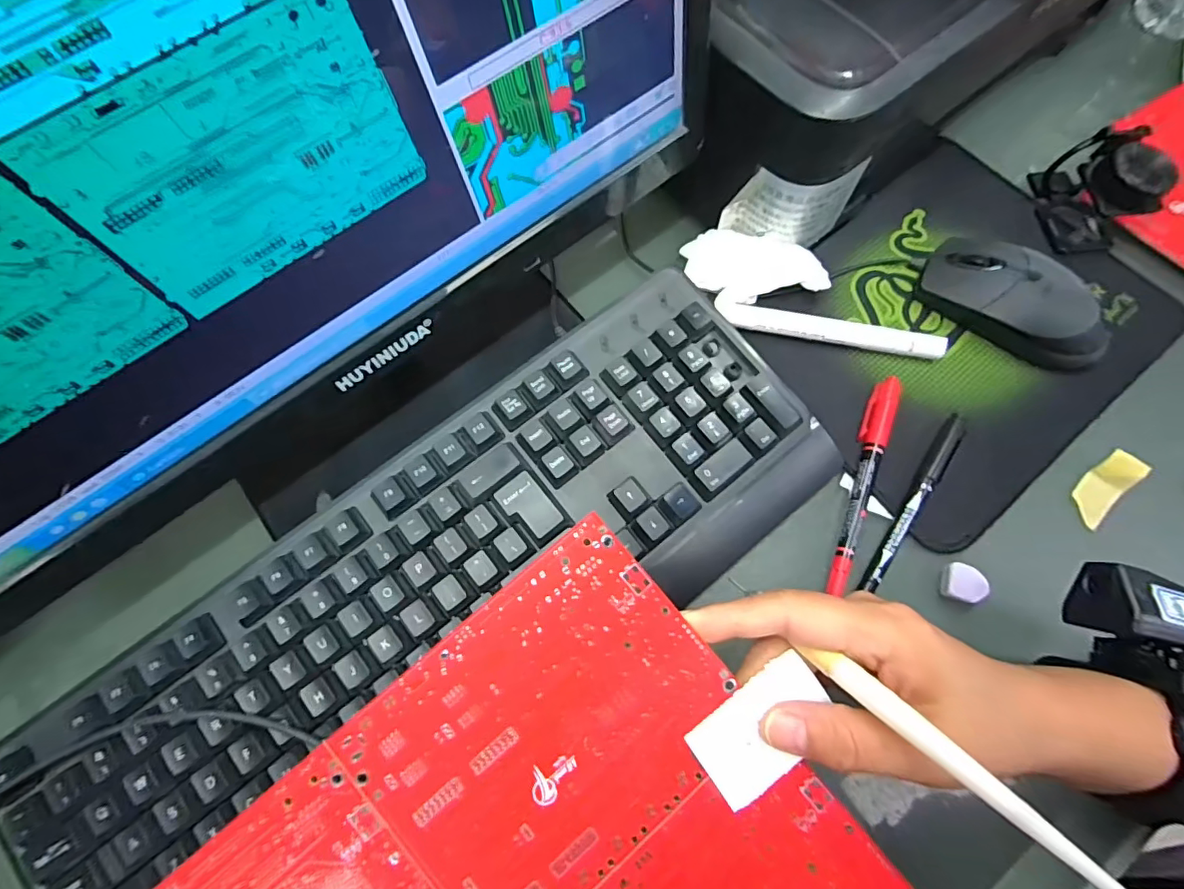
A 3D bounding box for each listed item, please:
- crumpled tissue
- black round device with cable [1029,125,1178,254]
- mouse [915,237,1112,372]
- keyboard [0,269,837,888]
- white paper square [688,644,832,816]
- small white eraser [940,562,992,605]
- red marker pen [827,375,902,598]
[{"bbox_3d":[0.104,-0.115,0.347,0.090,0.025,0.037,17,72,7],"label":"crumpled tissue"},{"bbox_3d":[0.330,-0.168,0.347,0.044,0.051,0.064,-6,71,0],"label":"black round device with cable"},{"bbox_3d":[0.261,-0.087,0.333,0.053,0.035,0.109,-36,74,-10],"label":"mouse"},{"bbox_3d":[-0.070,0.076,0.281,0.428,0.035,0.154,-36,74,-10],"label":"keyboard"},{"bbox_3d":[0.067,0.110,0.209,0.055,0.006,0.032,-34,73,-10],"label":"white paper square"},{"bbox_3d":[0.201,0.076,0.293,0.019,0.011,0.019,-1,71,2],"label":"small white eraser"},{"bbox_3d":[0.156,0.020,0.309,0.014,0.011,0.132,20,72,8],"label":"red marker pen"}]

